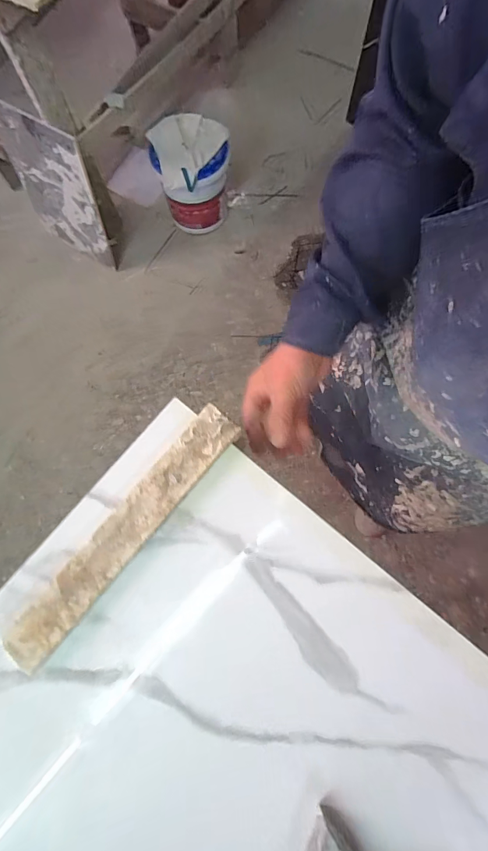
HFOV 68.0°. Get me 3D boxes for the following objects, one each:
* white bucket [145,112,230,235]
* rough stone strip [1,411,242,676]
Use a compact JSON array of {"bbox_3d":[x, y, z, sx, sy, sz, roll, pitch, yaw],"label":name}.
[{"bbox_3d":[-0.179,-0.893,1.316,0.251,0.289,0.255,0,79,1],"label":"white bucket"},{"bbox_3d":[-0.107,0.094,0.334,0.043,0.011,0.272,40,83,8],"label":"rough stone strip"}]

